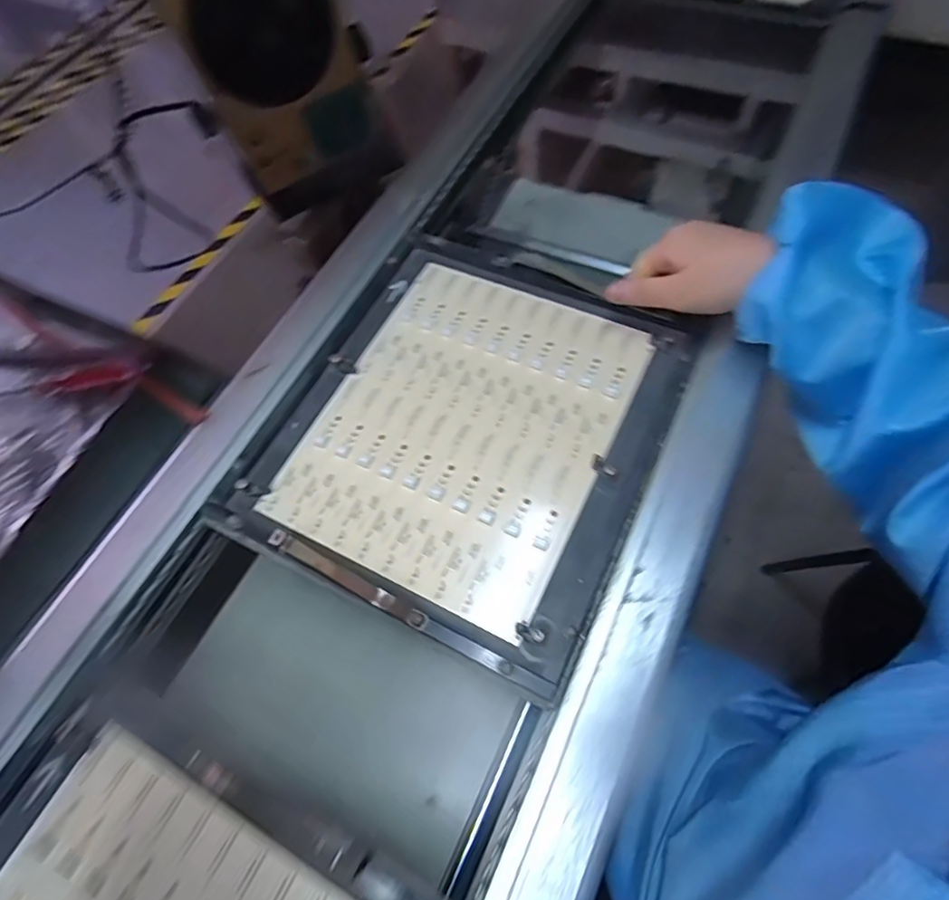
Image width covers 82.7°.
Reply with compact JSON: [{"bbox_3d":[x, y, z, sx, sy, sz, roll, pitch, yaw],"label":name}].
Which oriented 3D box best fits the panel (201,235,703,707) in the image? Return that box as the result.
[{"bbox_3d":[-0.004,-0.022,0.402,0.264,0.023,0.294,24,68,14],"label":"panel"}]

